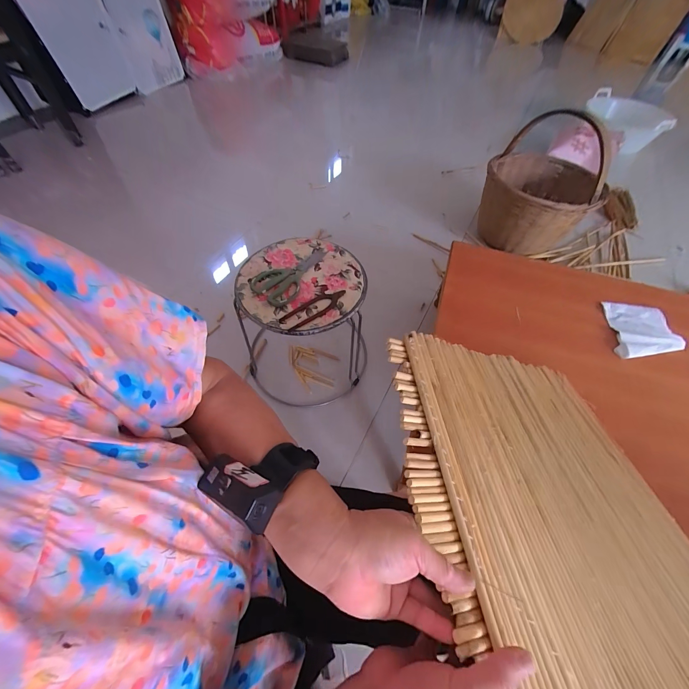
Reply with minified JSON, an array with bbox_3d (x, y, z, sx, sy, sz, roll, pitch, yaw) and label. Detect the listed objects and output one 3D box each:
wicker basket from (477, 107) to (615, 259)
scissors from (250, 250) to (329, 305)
[{"bbox_3d":[0.775,-0.640,1.170,0.401,0.414,0.455,24,59,13],"label":"wicker basket"},{"bbox_3d":[-0.111,-0.162,0.688,0.098,0.011,0.203,39,63,21],"label":"scissors"}]

